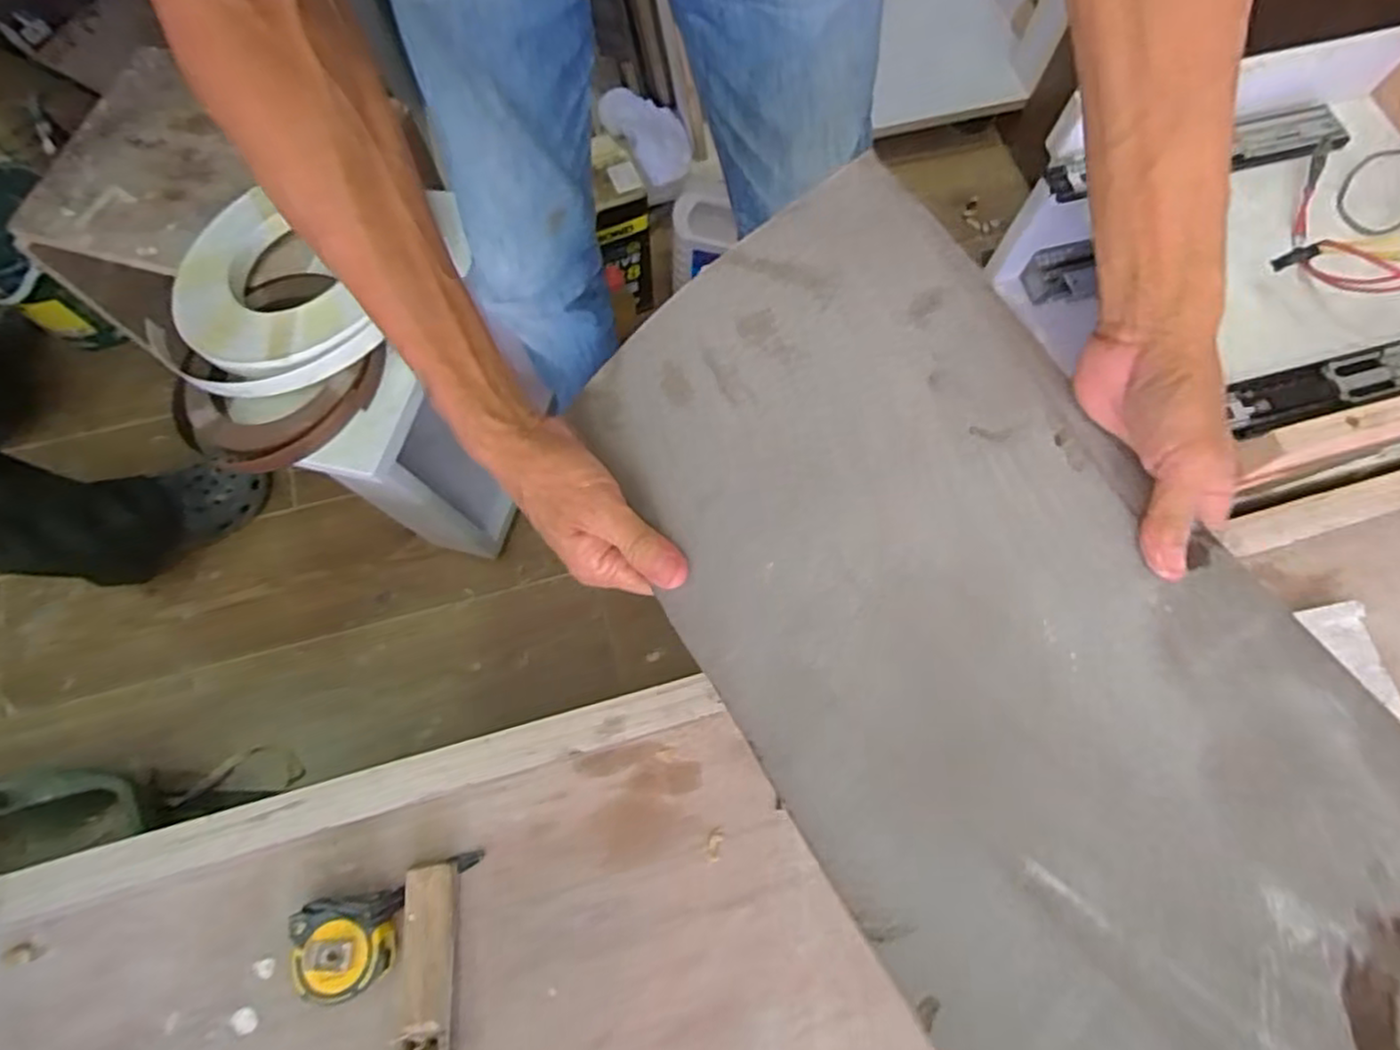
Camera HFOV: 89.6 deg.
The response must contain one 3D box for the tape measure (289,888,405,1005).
[{"bbox_3d":[-0.264,0.316,0.528,0.076,0.033,0.069,-3,71,-3],"label":"tape measure"}]

